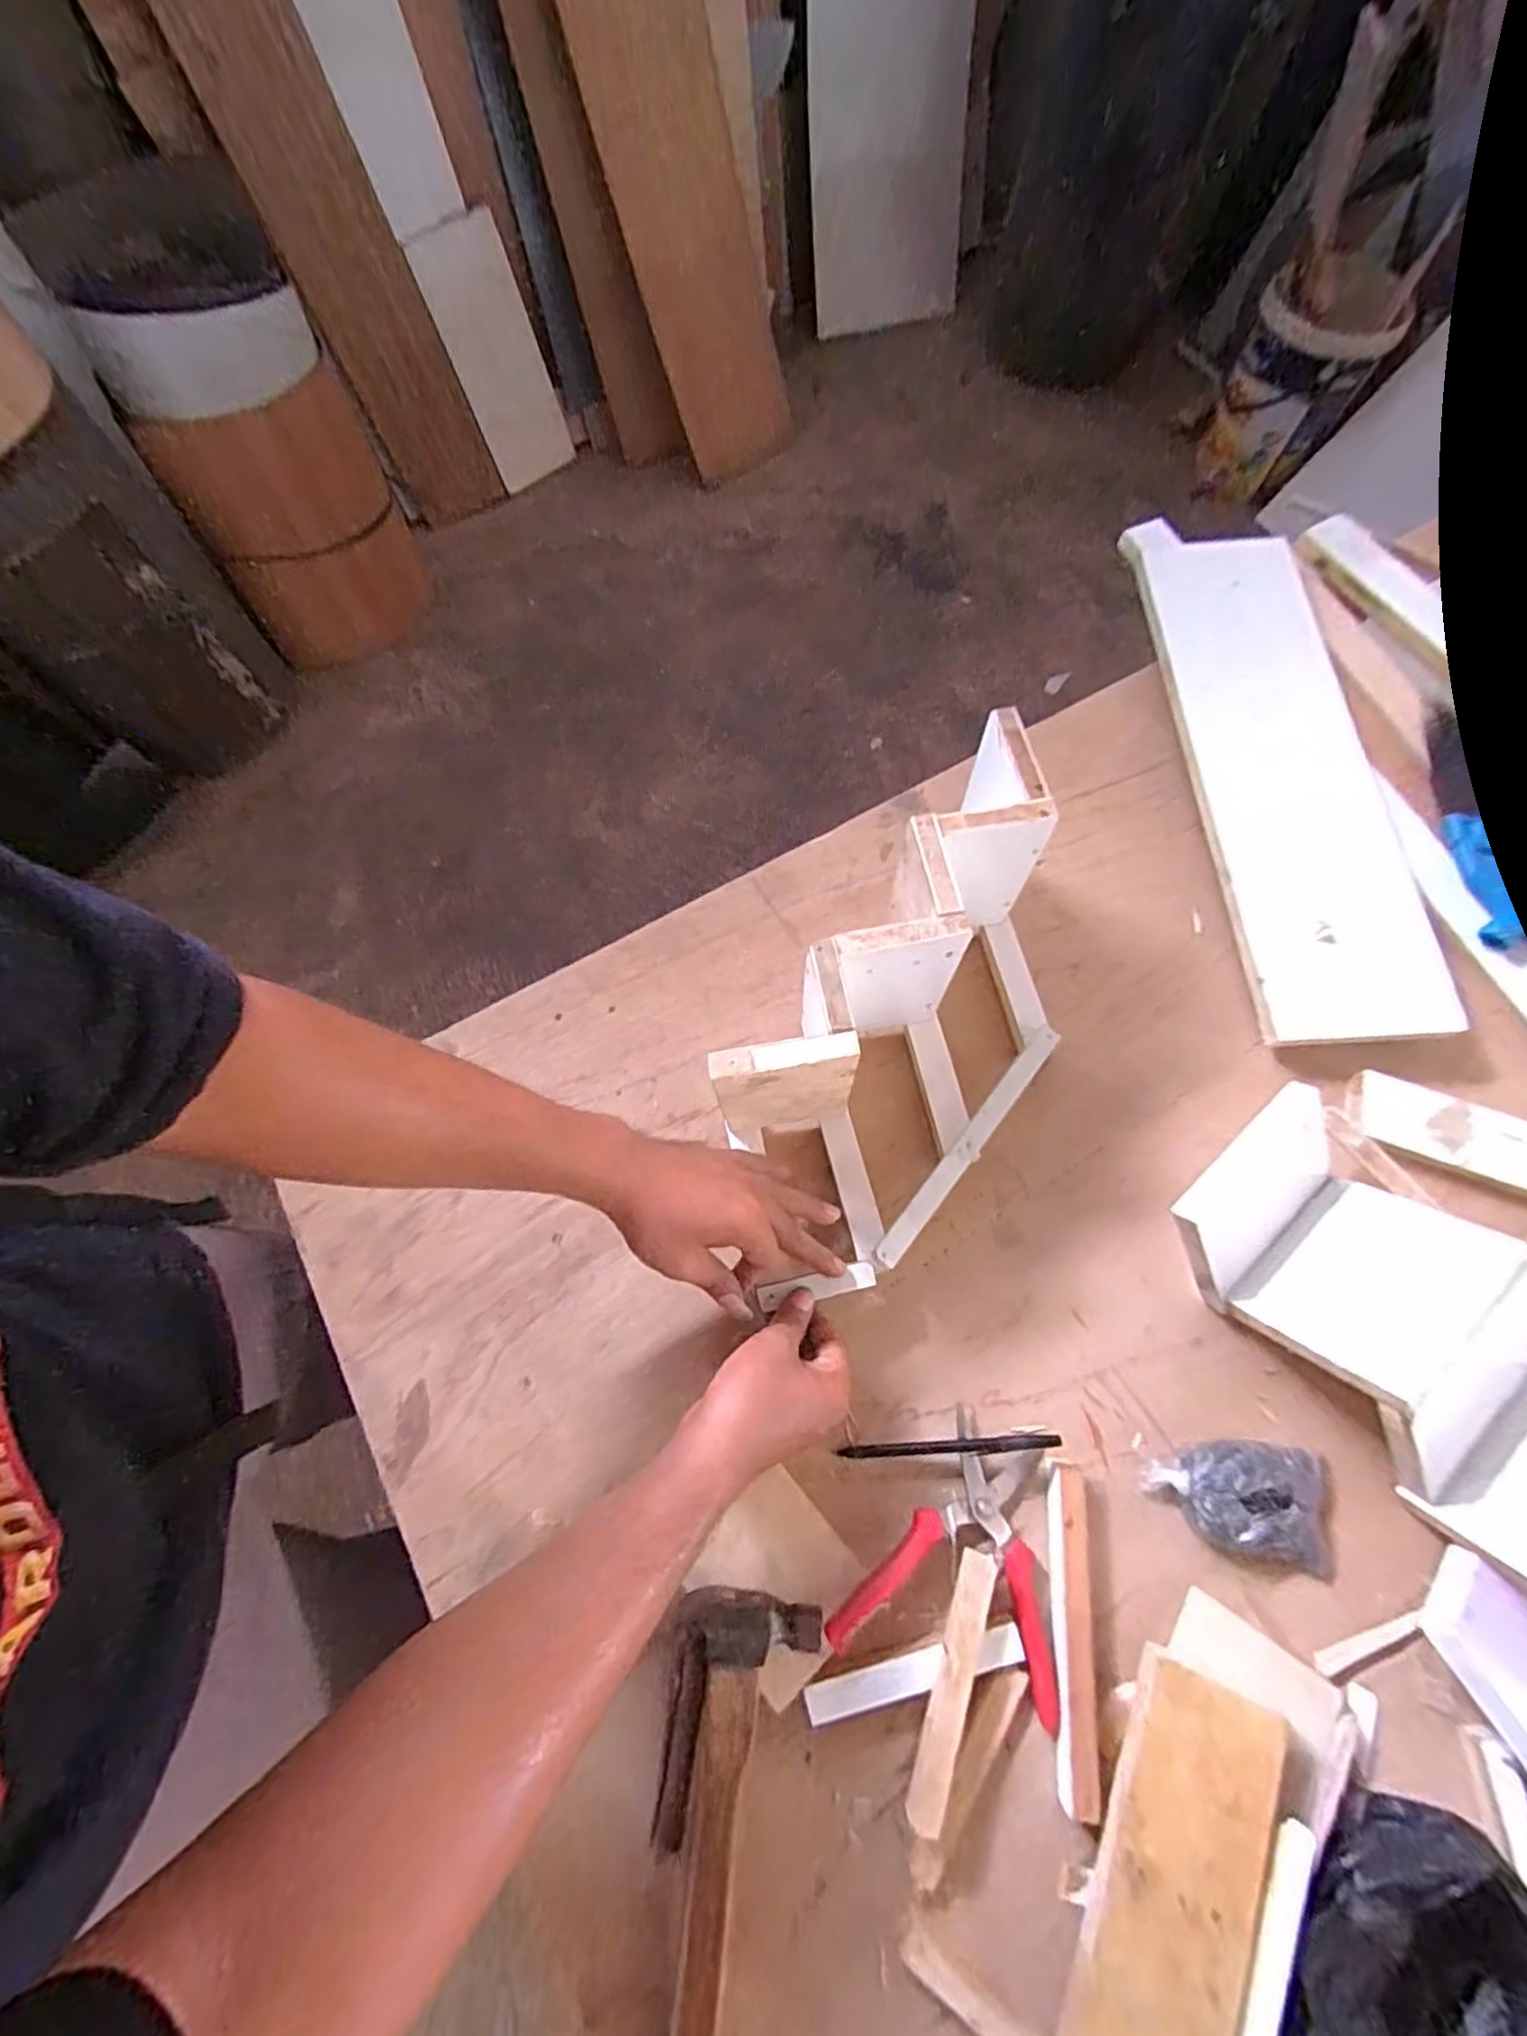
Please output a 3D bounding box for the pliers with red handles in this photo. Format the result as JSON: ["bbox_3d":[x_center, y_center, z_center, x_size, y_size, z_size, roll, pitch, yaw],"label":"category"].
[{"bbox_3d":[0.139,0.357,0.484,0.150,0.028,0.151,20,71,7],"label":"pliers with red handles"}]

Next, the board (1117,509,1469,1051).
[{"bbox_3d":[0.479,-0.241,0.672,0.156,0.028,0.542,-7,73,7],"label":"board"}]

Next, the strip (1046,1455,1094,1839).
[{"bbox_3d":[0.204,0.402,0.473,0.030,0.014,0.183,5,70,1],"label":"strip"}]

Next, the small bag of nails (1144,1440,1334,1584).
[{"bbox_3d":[0.332,0.329,0.496,0.128,0.029,0.072,12,70,4],"label":"small bag of nails"}]

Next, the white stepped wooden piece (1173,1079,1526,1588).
[{"bbox_3d":[0.474,0.238,0.481,0.167,0.120,0.407,-38,75,-12],"label":"white stepped wooden piece"}]

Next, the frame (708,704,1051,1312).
[{"bbox_3d":[0.115,0.009,0.526,0.165,0.173,0.396,36,72,14],"label":"frame"}]

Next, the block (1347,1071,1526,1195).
[{"bbox_3d":[0.577,0.101,0.570,0.209,0.013,0.058,21,71,7],"label":"block"}]

